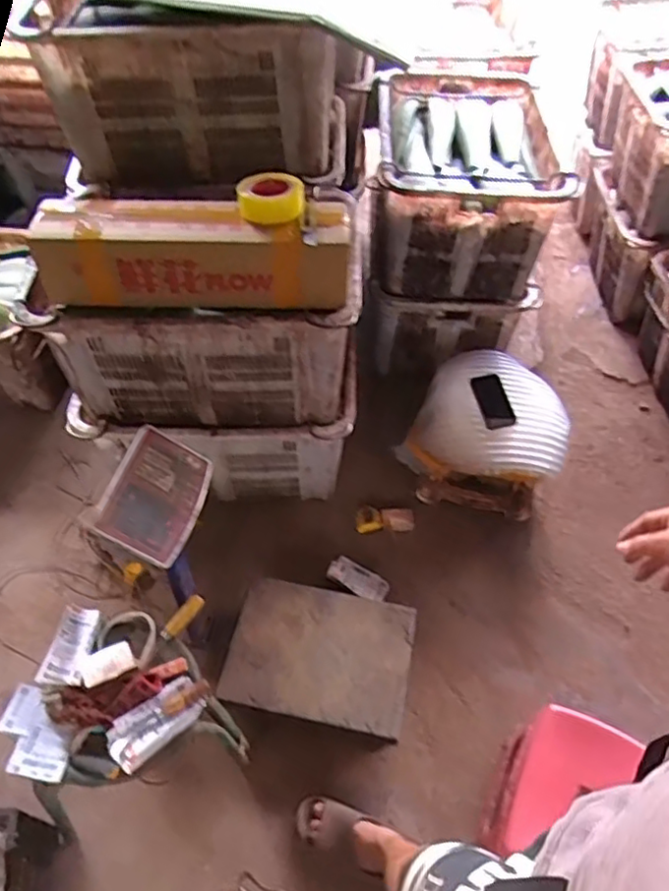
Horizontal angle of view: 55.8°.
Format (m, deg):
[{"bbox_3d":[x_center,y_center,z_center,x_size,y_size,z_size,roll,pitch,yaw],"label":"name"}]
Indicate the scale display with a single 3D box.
[{"bbox_3d":[-0.306,0.087,1.098,0.157,0.036,0.236,34,46,-22],"label":"scale display"}]

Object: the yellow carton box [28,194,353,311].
[{"bbox_3d":[-0.261,-0.369,1.211,0.583,0.174,0.152,2,53,0],"label":"yellow carton box"}]

